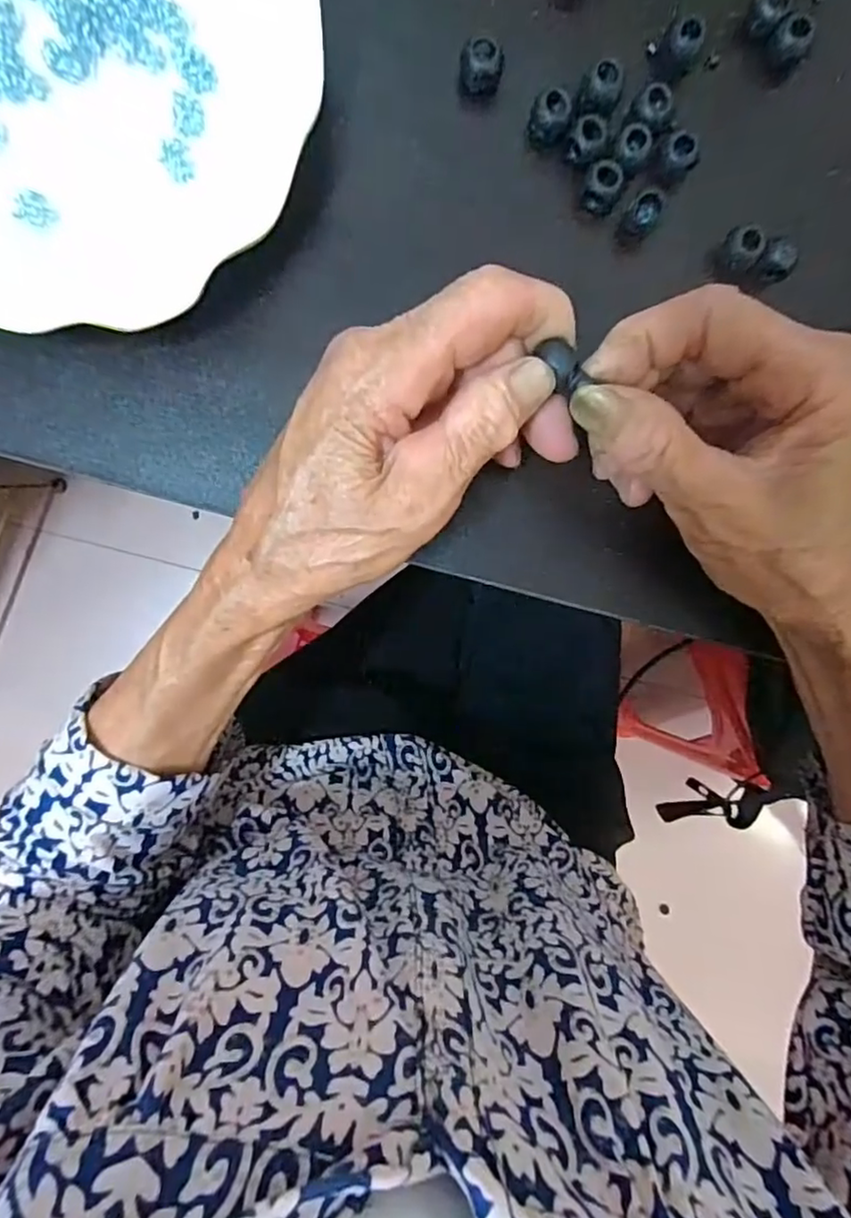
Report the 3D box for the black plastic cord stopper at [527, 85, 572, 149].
[{"bbox_3d":[0.047,-0.186,0.230,0.015,0.014,0.014,0,95,-2],"label":"black plastic cord stopper"}]

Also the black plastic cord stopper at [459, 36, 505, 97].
[{"bbox_3d":[0.021,-0.202,0.226,0.016,0.009,0.013,0,95,-2],"label":"black plastic cord stopper"}]

